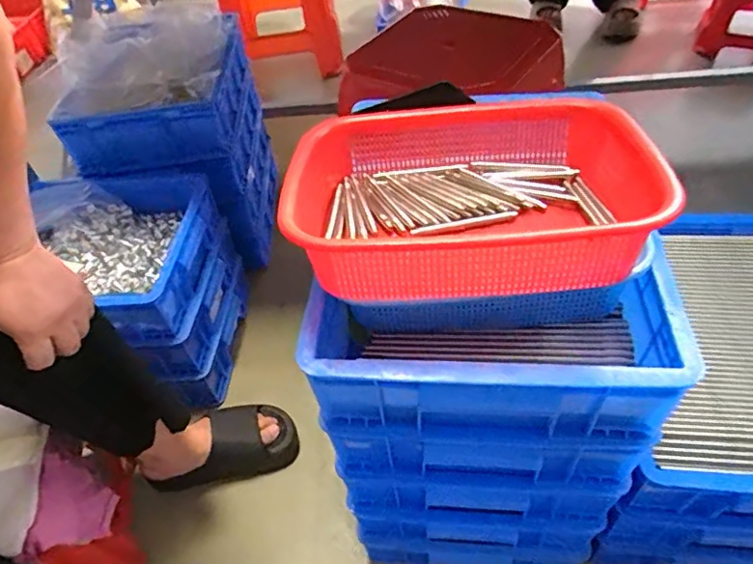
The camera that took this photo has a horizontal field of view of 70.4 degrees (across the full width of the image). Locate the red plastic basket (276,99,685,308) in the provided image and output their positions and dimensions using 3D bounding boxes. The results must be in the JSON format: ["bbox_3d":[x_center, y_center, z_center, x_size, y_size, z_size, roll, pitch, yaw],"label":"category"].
[{"bbox_3d":[0.078,-0.082,0.455,0.283,0.078,0.218,-1,48,6],"label":"red plastic basket"}]

